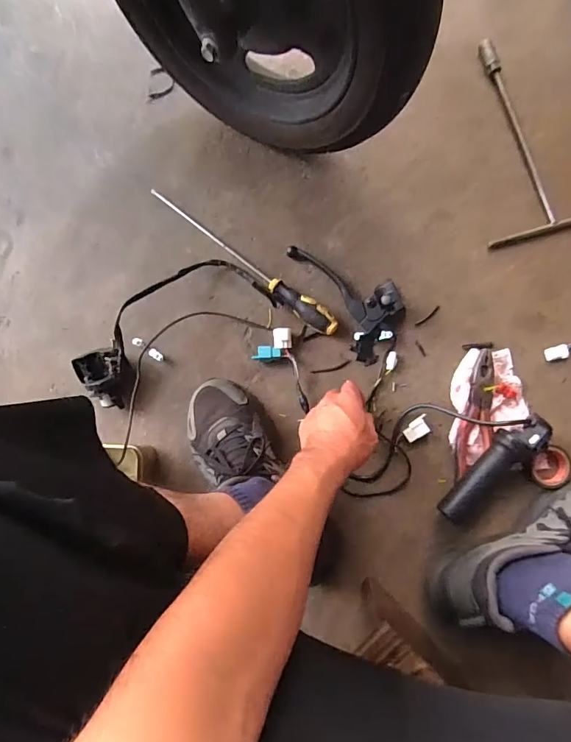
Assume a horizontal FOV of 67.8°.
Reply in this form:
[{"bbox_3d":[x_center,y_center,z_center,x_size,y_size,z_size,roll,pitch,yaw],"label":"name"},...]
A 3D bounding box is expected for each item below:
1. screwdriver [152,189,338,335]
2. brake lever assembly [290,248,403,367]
[{"bbox_3d":[-0.064,-0.158,0.601,0.336,0.026,0.029,38,85,7],"label":"screwdriver"},{"bbox_3d":[0.099,-0.118,0.584,0.104,0.052,0.197,-31,82,-3],"label":"brake lever assembly"}]

